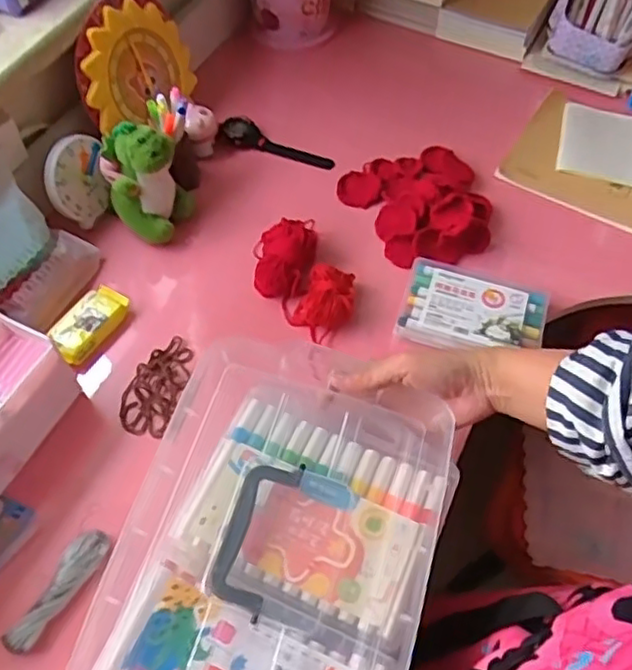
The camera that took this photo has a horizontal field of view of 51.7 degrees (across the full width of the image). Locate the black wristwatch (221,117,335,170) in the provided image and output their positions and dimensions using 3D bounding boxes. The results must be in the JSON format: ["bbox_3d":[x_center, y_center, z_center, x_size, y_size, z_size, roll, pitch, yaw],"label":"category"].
[{"bbox_3d":[-0.049,-0.244,0.834,0.151,0.017,0.044,17,57,7],"label":"black wristwatch"}]

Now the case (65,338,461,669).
[{"bbox_3d":[-0.031,0.163,0.462,0.214,0.044,0.323,19,58,8],"label":"case"}]

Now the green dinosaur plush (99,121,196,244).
[{"bbox_3d":[-0.185,-0.168,0.719,0.091,0.107,0.084,-13,59,-12],"label":"green dinosaur plush"}]

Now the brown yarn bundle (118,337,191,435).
[{"bbox_3d":[-0.158,0.049,0.647,0.053,0.008,0.104,15,57,6],"label":"brown yarn bundle"}]

